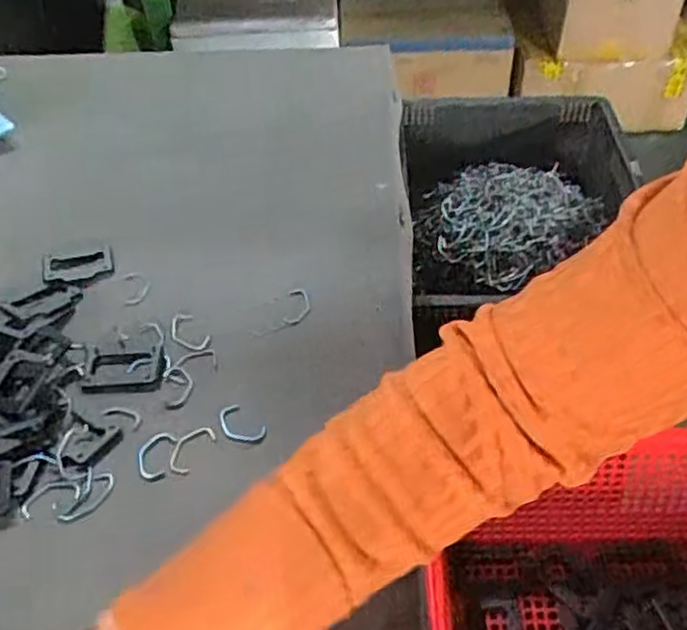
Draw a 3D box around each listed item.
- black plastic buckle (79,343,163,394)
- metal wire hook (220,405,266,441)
[{"bbox_3d":[-0.144,0.034,0.469,0.050,0.004,0.038,-4,45,-1],"label":"black plastic buckle"},{"bbox_3d":[-0.062,0.066,0.435,0.032,0.004,0.020,33,55,30],"label":"metal wire hook"}]

